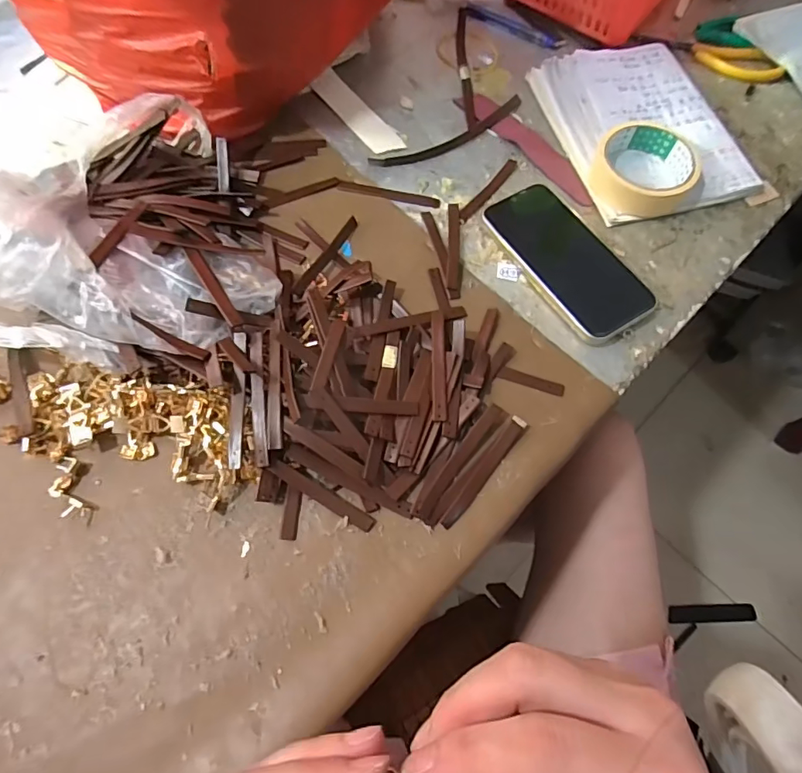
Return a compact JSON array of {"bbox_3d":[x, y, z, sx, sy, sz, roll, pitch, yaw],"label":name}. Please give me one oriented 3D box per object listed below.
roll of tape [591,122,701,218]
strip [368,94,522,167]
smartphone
[{"bbox_3d":[0.222,-0.198,0.458,0.087,0.031,0.095,1,66,-2],"label":"roll of tape"},{"bbox_3d":[0.051,-0.251,0.494,0.177,0.006,0.025,-30,70,-14],"label":"strip"},{"bbox_3d":[0.138,-0.110,0.426,0.076,0.014,0.158,-31,71,-15],"label":"smartphone"}]

